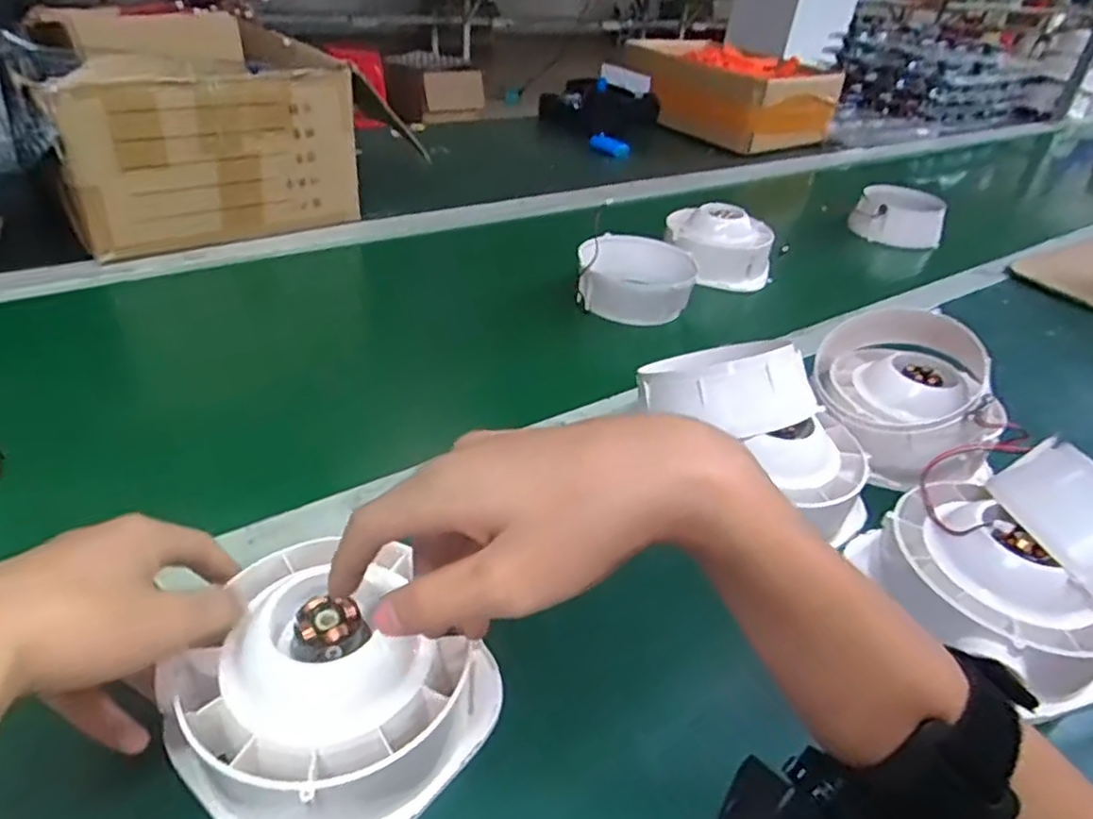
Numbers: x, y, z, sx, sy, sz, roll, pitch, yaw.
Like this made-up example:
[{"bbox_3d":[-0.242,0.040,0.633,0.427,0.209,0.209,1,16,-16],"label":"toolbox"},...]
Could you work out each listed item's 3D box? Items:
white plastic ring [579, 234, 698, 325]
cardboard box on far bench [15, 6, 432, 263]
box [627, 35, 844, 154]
[{"bbox_3d":[0.095,-0.144,0.727,0.126,0.058,0.128,17,38,11],"label":"white plastic ring"},{"bbox_3d":[-0.387,-0.319,0.756,0.295,0.207,0.200,-20,46,-32],"label":"cardboard box on far bench"},{"bbox_3d":[0.349,-0.641,1.364,0.247,0.136,0.350,-19,45,-31],"label":"box"}]

